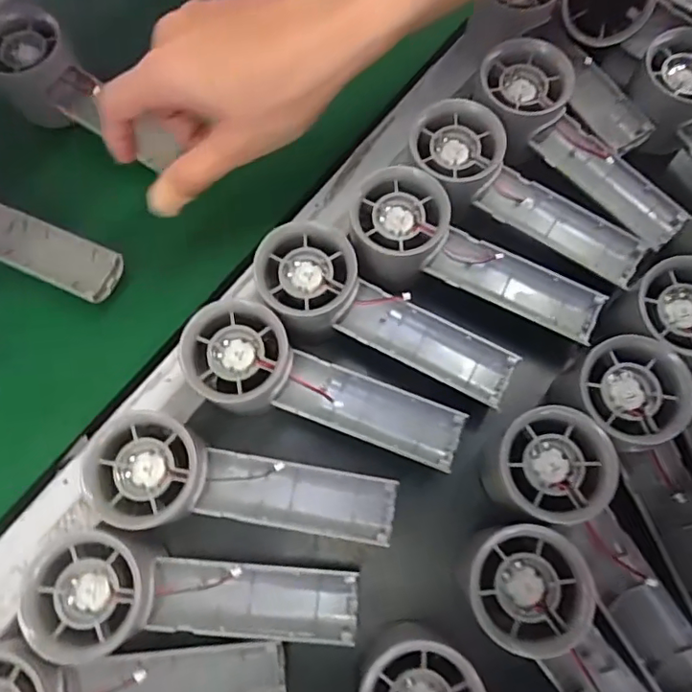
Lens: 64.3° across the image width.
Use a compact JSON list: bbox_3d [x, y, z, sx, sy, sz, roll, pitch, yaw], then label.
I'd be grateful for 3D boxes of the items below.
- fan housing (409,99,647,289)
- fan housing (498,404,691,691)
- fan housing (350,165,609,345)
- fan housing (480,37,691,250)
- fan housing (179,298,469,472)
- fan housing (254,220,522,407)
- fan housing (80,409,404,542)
[{"bbox_3d":[0.109,-0.090,0.341,0.155,0.030,0.053,34,74,-3],"label":"fan housing"},{"bbox_3d":[0.131,0.104,0.281,0.053,0.027,0.155,-28,86,-10],"label":"fan housing"},{"bbox_3d":[0.078,-0.055,0.325,0.153,0.033,0.054,19,74,7],"label":"fan housing"},{"bbox_3d":[0.146,-0.127,0.362,0.158,0.049,0.057,45,76,-2],"label":"fan housing"},{"bbox_3d":[-0.013,0.025,0.310,0.159,0.027,0.056,22,72,-7],"label":"fan housing"},{"bbox_3d":[0.019,-0.012,0.312,0.155,0.033,0.057,30,76,9],"label":"fan housing"},{"bbox_3d":[-0.054,0.077,0.302,0.161,0.058,0.057,8,73,3],"label":"fan housing"}]

